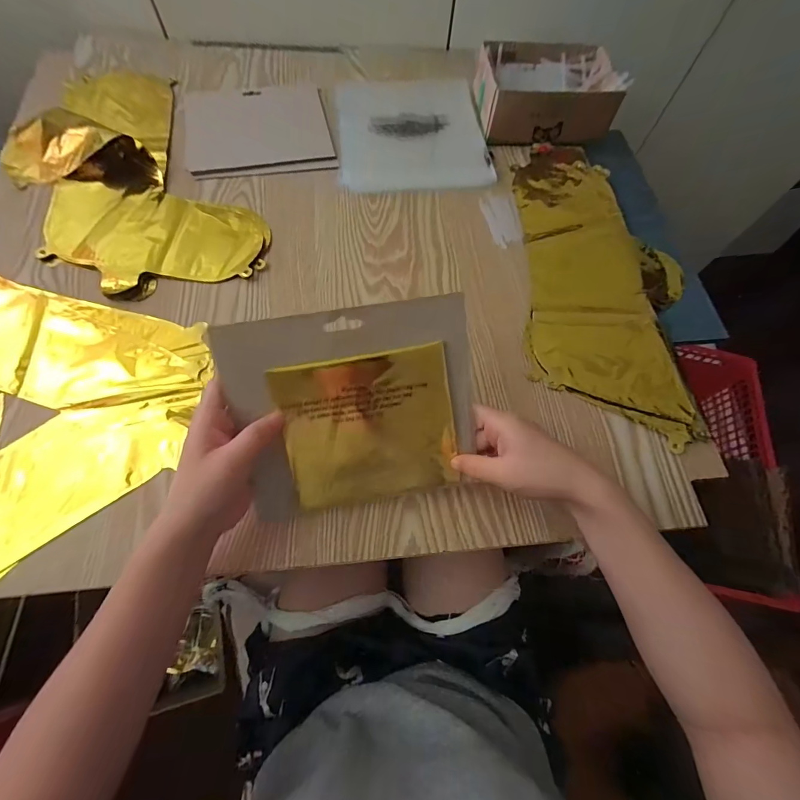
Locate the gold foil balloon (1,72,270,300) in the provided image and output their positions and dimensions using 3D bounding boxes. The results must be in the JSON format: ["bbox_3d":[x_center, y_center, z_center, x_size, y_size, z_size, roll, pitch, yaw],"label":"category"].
[{"bbox_3d":[-0.351,-0.288,0.490,0.226,0.025,0.422,-29,71,-15],"label":"gold foil balloon"}]

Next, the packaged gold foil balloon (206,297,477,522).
[{"bbox_3d":[-0.033,0.008,0.311,0.187,0.012,0.157,-11,105,-8],"label":"packaged gold foil balloon"}]

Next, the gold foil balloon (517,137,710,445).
[{"bbox_3d":[0.254,-0.163,0.490,0.204,0.023,0.438,5,66,-1],"label":"gold foil balloon"}]

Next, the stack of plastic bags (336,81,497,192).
[{"bbox_3d":[0.016,-0.396,0.569,0.207,0.008,0.233,-5,67,-6],"label":"stack of plastic bags"}]

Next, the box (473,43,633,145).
[{"bbox_3d":[0.211,-0.450,0.570,0.192,0.066,0.144,6,66,-1],"label":"box"}]

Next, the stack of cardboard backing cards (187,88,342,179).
[{"bbox_3d":[-0.201,-0.387,0.555,0.194,0.015,0.173,-10,67,-8],"label":"stack of cardboard backing cards"}]

